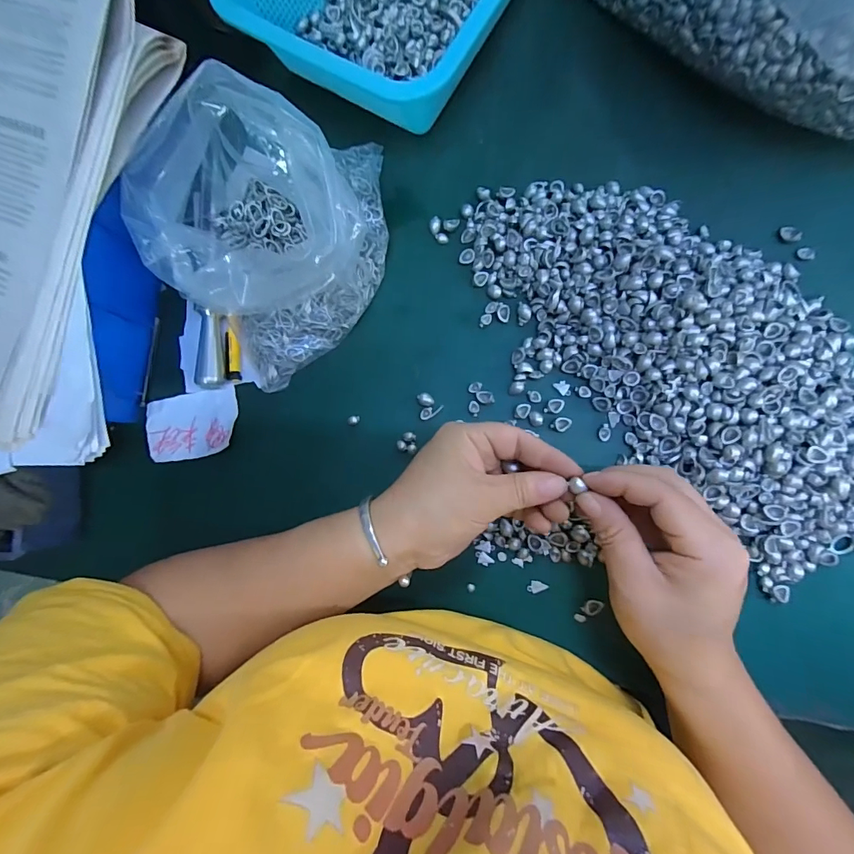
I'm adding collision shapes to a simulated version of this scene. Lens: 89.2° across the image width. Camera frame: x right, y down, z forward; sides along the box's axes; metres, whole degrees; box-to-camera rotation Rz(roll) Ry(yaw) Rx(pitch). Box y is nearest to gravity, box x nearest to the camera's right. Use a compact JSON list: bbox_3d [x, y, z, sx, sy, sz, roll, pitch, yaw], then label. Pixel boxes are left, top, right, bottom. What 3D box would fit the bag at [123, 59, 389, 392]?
[{"bbox_3d":[-0.104,-0.146,0.304,0.174,0.092,0.163,-35,82,3],"label":"bag"}]

